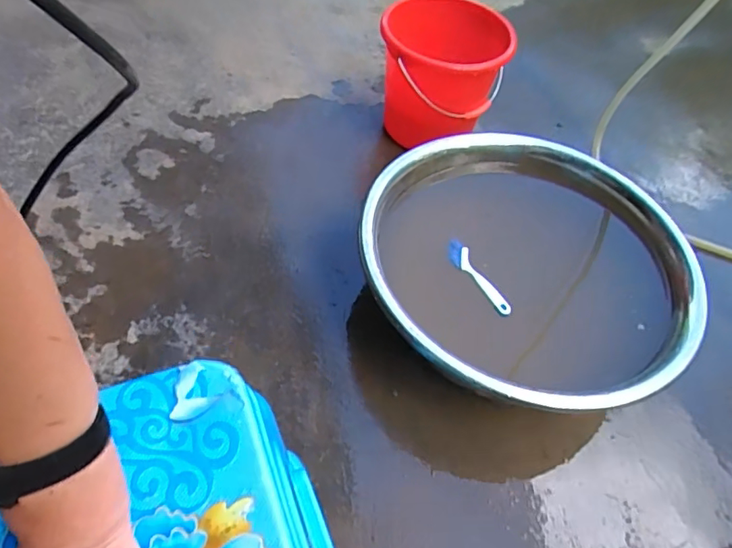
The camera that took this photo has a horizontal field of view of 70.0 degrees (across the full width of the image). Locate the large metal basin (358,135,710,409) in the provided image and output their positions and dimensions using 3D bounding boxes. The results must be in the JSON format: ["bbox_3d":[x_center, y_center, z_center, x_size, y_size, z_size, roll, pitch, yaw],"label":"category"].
[{"bbox_3d":[0.277,-0.014,0.976,0.565,0.160,0.580,2,56,-3],"label":"large metal basin"}]

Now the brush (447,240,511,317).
[{"bbox_3d":[0.203,0.009,0.949,0.034,0.034,0.166,-26,61,-22],"label":"brush"}]

